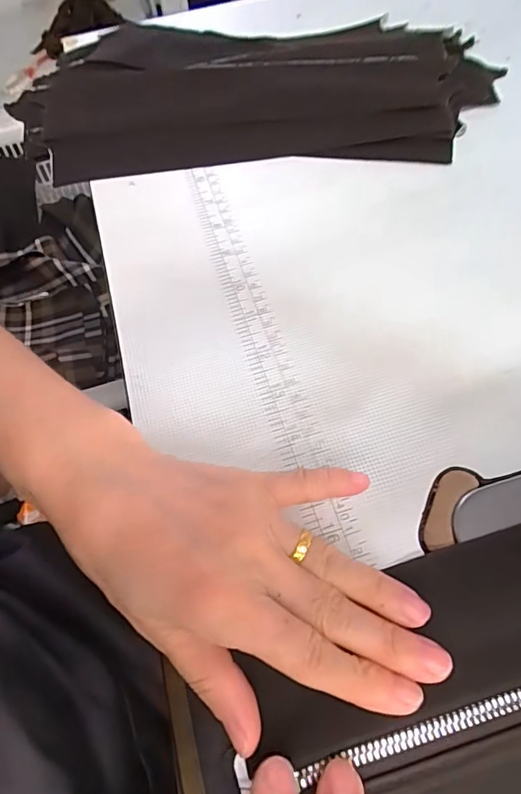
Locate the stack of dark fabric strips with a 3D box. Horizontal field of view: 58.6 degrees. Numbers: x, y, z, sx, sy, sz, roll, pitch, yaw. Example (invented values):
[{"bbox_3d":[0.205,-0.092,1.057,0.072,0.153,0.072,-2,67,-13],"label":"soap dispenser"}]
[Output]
[{"bbox_3d":[-0.004,-0.221,0.340,0.355,0.031,0.139,-2,60,3],"label":"stack of dark fabric strips"}]

